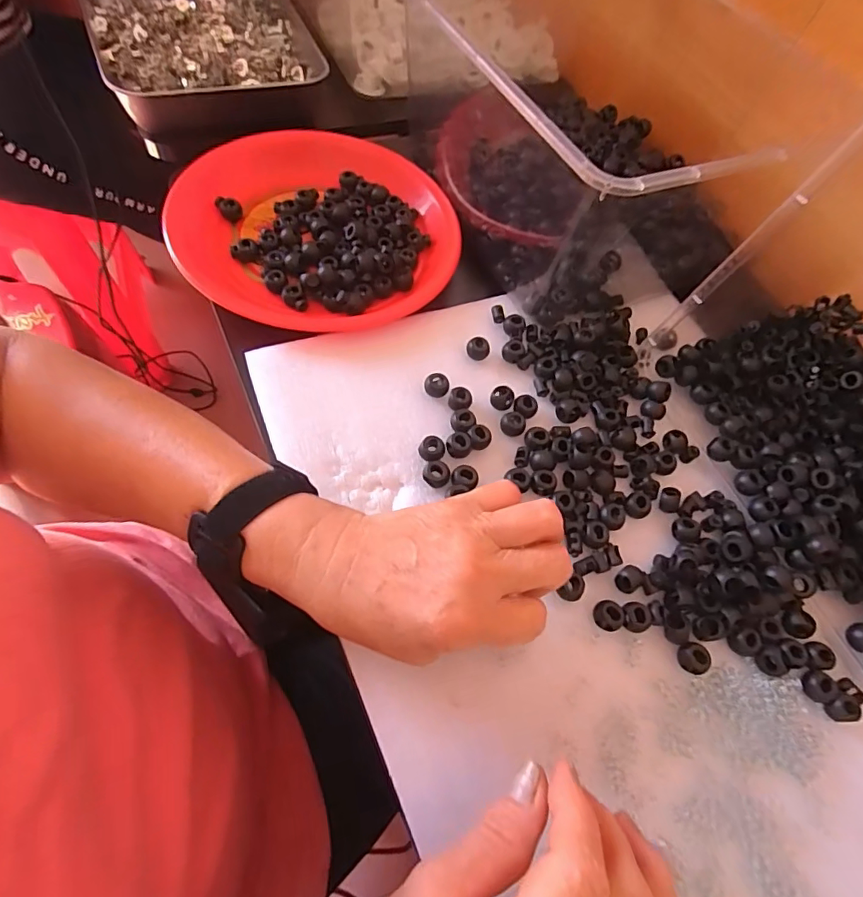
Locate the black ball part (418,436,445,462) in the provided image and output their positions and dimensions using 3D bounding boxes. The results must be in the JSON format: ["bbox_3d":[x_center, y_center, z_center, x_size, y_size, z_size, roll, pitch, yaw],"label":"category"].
[{"bbox_3d":[0.000,0.002,0.337,0.017,0.011,0.017,4,62,-7],"label":"black ball part"}]

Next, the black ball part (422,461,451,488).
[{"bbox_3d":[0.003,0.018,0.330,0.017,0.009,0.016,4,62,-7],"label":"black ball part"}]

